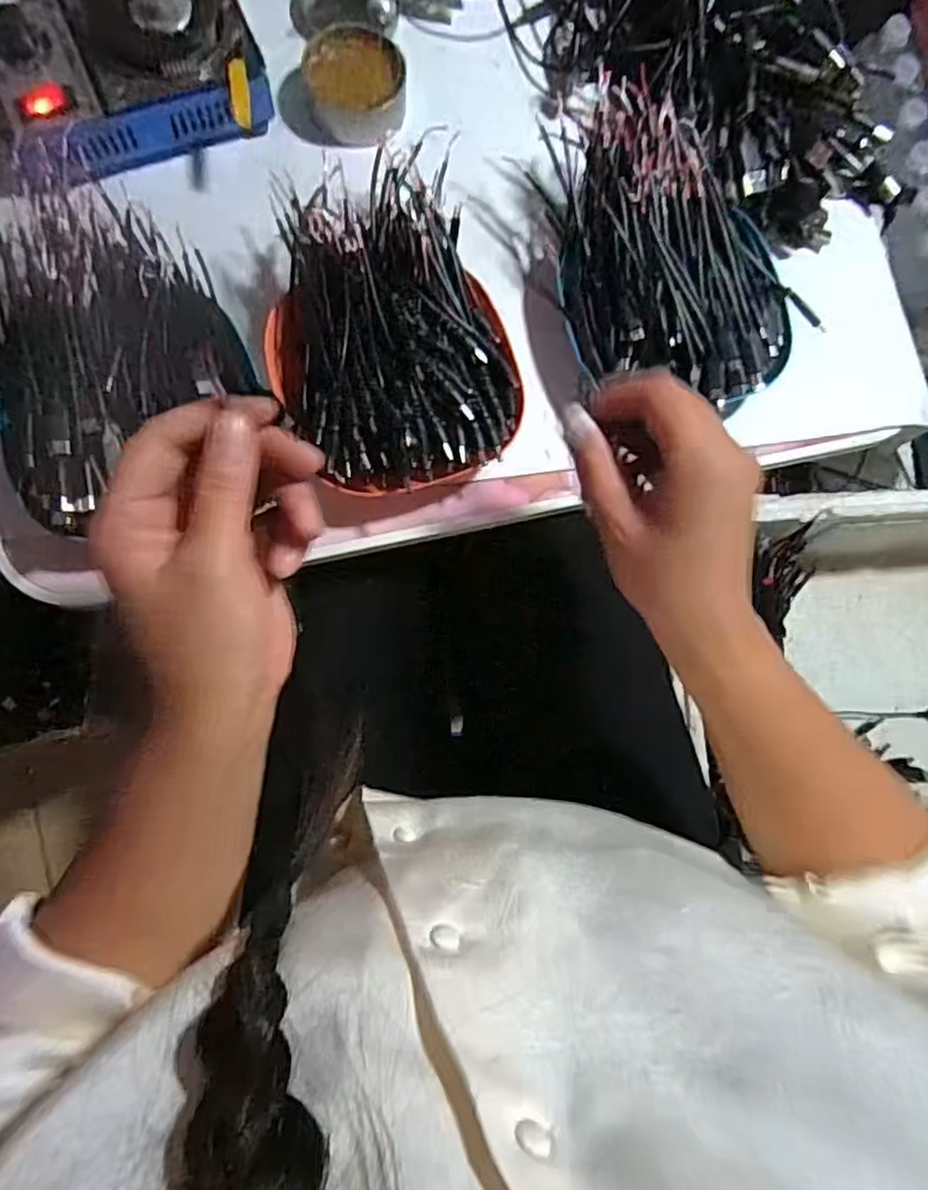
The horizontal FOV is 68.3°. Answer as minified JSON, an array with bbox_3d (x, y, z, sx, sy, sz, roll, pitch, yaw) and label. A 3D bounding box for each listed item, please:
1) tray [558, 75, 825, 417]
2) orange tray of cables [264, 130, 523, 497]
[{"bbox_3d":[0.131,-0.204,0.424,0.141,0.062,0.181,-2,83,-6],"label":"tray"},{"bbox_3d":[-0.043,-0.151,0.395,0.135,0.066,0.181,-21,85,-8],"label":"orange tray of cables"}]

